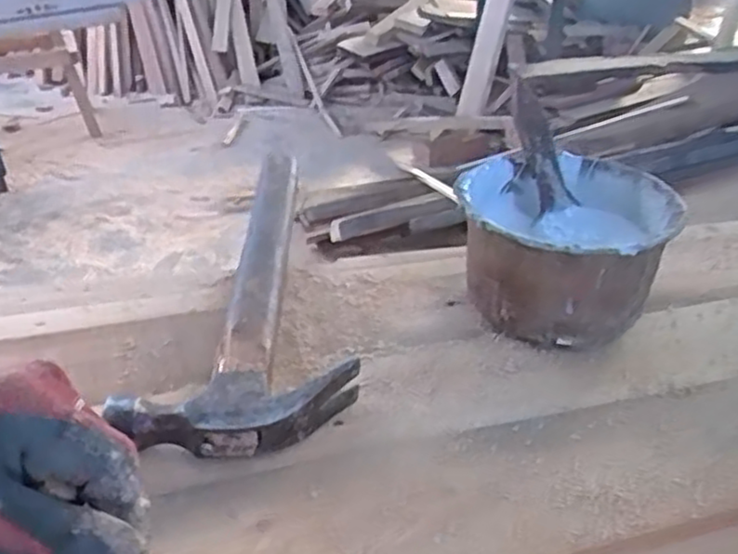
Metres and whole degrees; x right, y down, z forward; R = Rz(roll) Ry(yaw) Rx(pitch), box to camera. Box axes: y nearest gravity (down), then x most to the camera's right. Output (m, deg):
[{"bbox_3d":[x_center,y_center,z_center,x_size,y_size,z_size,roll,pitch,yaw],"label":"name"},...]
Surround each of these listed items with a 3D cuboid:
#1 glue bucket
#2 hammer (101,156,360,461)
[{"bbox_3d":[0.126,-0.021,0.497,0.127,0.079,0.128,-2,31,1],"label":"glue bucket"},{"bbox_3d":[-0.051,-0.004,0.501,0.108,0.030,0.328,2,32,7],"label":"hammer"}]

